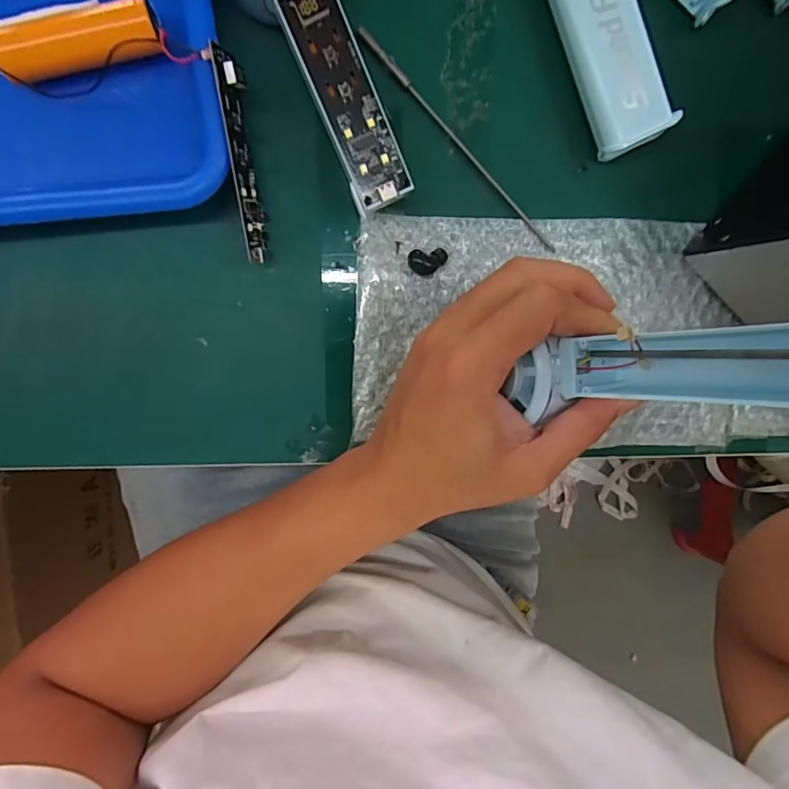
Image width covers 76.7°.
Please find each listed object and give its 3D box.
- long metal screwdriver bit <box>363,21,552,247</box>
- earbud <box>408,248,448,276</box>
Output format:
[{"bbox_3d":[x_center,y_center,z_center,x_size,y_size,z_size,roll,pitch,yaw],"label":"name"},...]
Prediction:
[{"bbox_3d":[0.035,-0.129,0.258,0.005,0.004,0.145,-45,99,4],"label":"long metal screwdriver bit"},{"bbox_3d":[0.018,-0.070,0.263,0.021,0.007,0.013,-7,98,-3],"label":"earbud"}]

